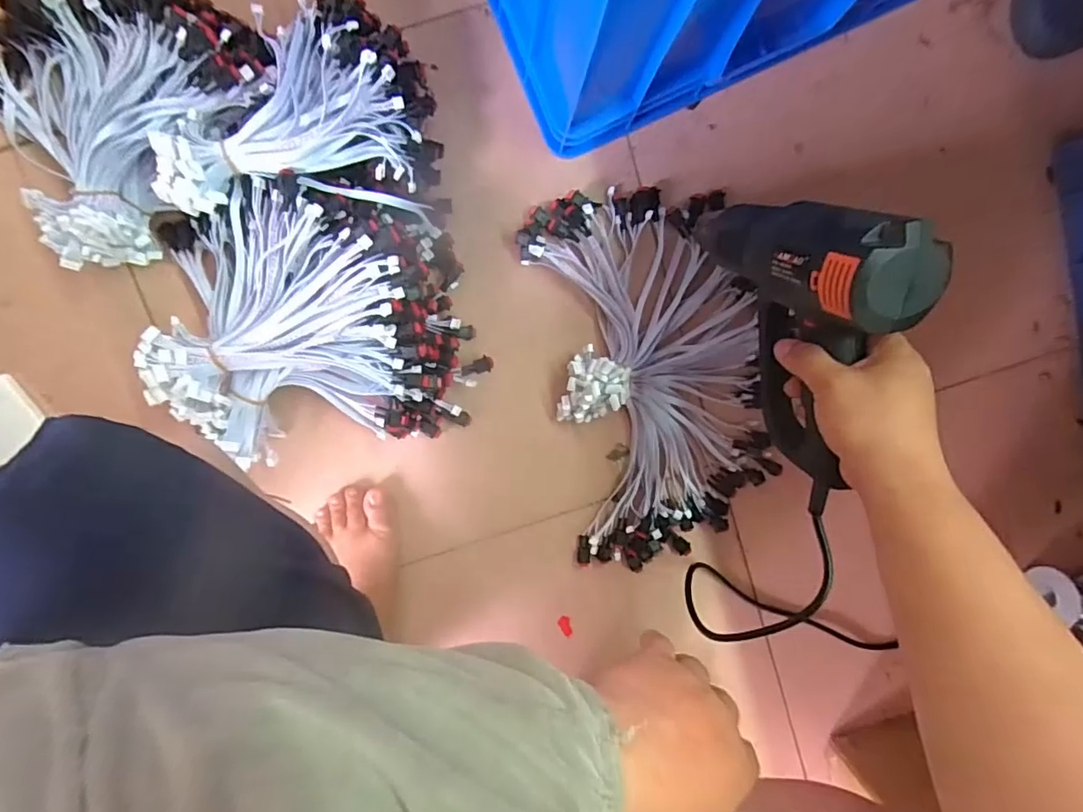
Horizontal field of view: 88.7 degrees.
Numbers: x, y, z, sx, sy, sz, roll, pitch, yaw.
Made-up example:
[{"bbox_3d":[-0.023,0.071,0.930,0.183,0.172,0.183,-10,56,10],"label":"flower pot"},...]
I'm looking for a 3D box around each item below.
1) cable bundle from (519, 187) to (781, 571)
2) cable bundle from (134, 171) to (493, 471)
[{"bbox_3d":[0.120,-0.030,0.557,0.213,0.058,0.370,-12,99,-2],"label":"cable bundle"},{"bbox_3d":[-0.199,-0.075,0.506,0.272,0.099,0.241,-8,99,-3],"label":"cable bundle"}]

